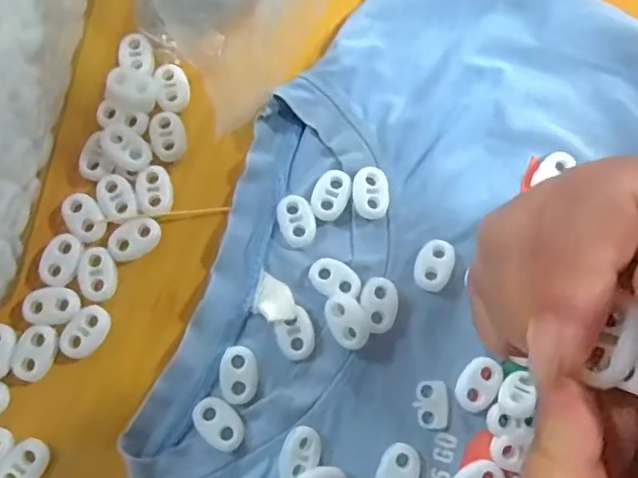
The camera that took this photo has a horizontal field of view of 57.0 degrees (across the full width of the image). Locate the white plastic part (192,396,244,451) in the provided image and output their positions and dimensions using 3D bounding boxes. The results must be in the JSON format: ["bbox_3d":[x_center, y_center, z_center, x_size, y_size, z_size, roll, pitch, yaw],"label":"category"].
[{"bbox_3d":[-0.039,0.072,0.228,0.022,0.004,0.015,40,80,7],"label":"white plastic part"}]

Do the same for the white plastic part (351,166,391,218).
[{"bbox_3d":[0.022,-0.020,0.249,0.015,0.004,0.022,1,77,0],"label":"white plastic part"}]

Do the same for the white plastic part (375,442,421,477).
[{"bbox_3d":[0.031,0.090,0.226,0.015,0.004,0.021,20,78,4],"label":"white plastic part"}]

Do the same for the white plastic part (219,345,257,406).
[{"bbox_3d":[-0.032,0.054,0.233,0.015,0.004,0.022,-6,78,-2],"label":"white plastic part"}]

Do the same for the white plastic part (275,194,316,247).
[{"bbox_3d":[-0.010,-0.008,0.248,0.015,0.004,0.022,-17,78,-5],"label":"white plastic part"}]

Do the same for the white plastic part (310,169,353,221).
[{"bbox_3d":[0.005,-0.019,0.251,0.016,0.004,0.022,16,78,3],"label":"white plastic part"}]

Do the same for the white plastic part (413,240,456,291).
[{"bbox_3d":[0.048,0.011,0.243,0.015,0.004,0.022,17,78,3],"label":"white plastic part"}]

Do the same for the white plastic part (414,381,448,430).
[{"bbox_3d":[0.045,0.066,0.232,0.013,0.004,0.018,-3,78,-1],"label":"white plastic part"}]

